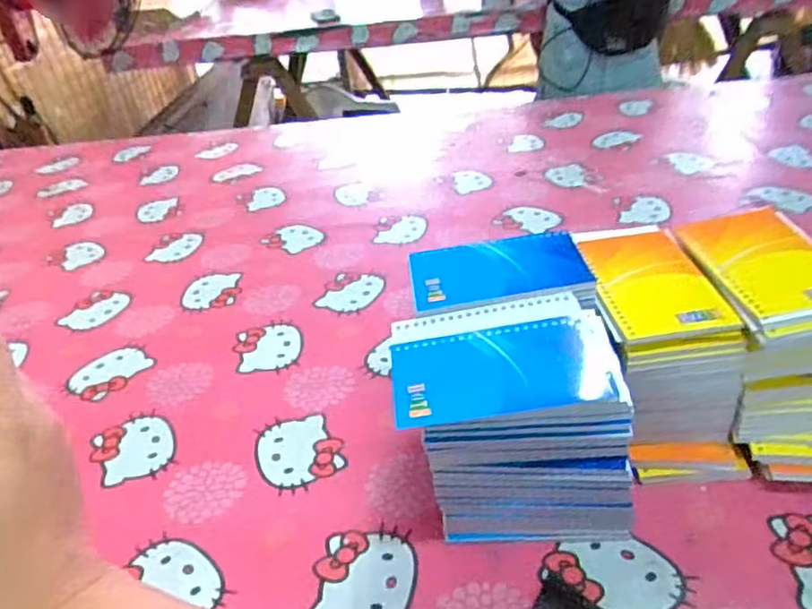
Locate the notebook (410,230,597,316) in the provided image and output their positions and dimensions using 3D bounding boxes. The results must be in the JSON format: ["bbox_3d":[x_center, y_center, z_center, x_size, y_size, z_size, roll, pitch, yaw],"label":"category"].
[{"bbox_3d":[0.070,-0.026,0.497,0.129,0.010,0.079,-7,34,0],"label":"notebook"}]

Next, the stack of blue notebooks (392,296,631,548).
[{"bbox_3d":[0.074,0.090,0.467,0.151,0.145,0.105,-7,34,0],"label":"stack of blue notebooks"}]

